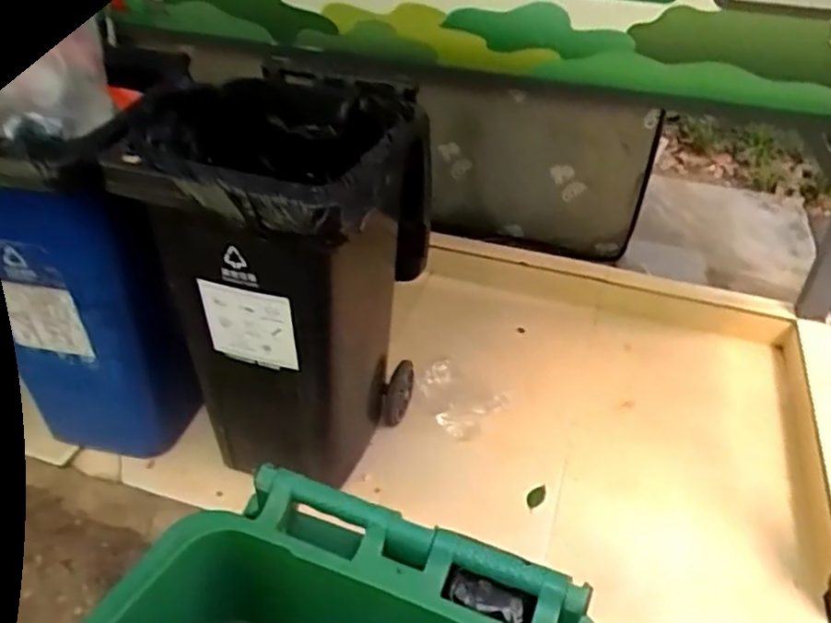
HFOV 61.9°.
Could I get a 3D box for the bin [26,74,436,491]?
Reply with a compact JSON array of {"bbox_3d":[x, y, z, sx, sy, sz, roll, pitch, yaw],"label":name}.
[{"bbox_3d":[-0.273,-0.036,1.514,0.523,0.811,0.614,7,34,6],"label":"bin"}]

